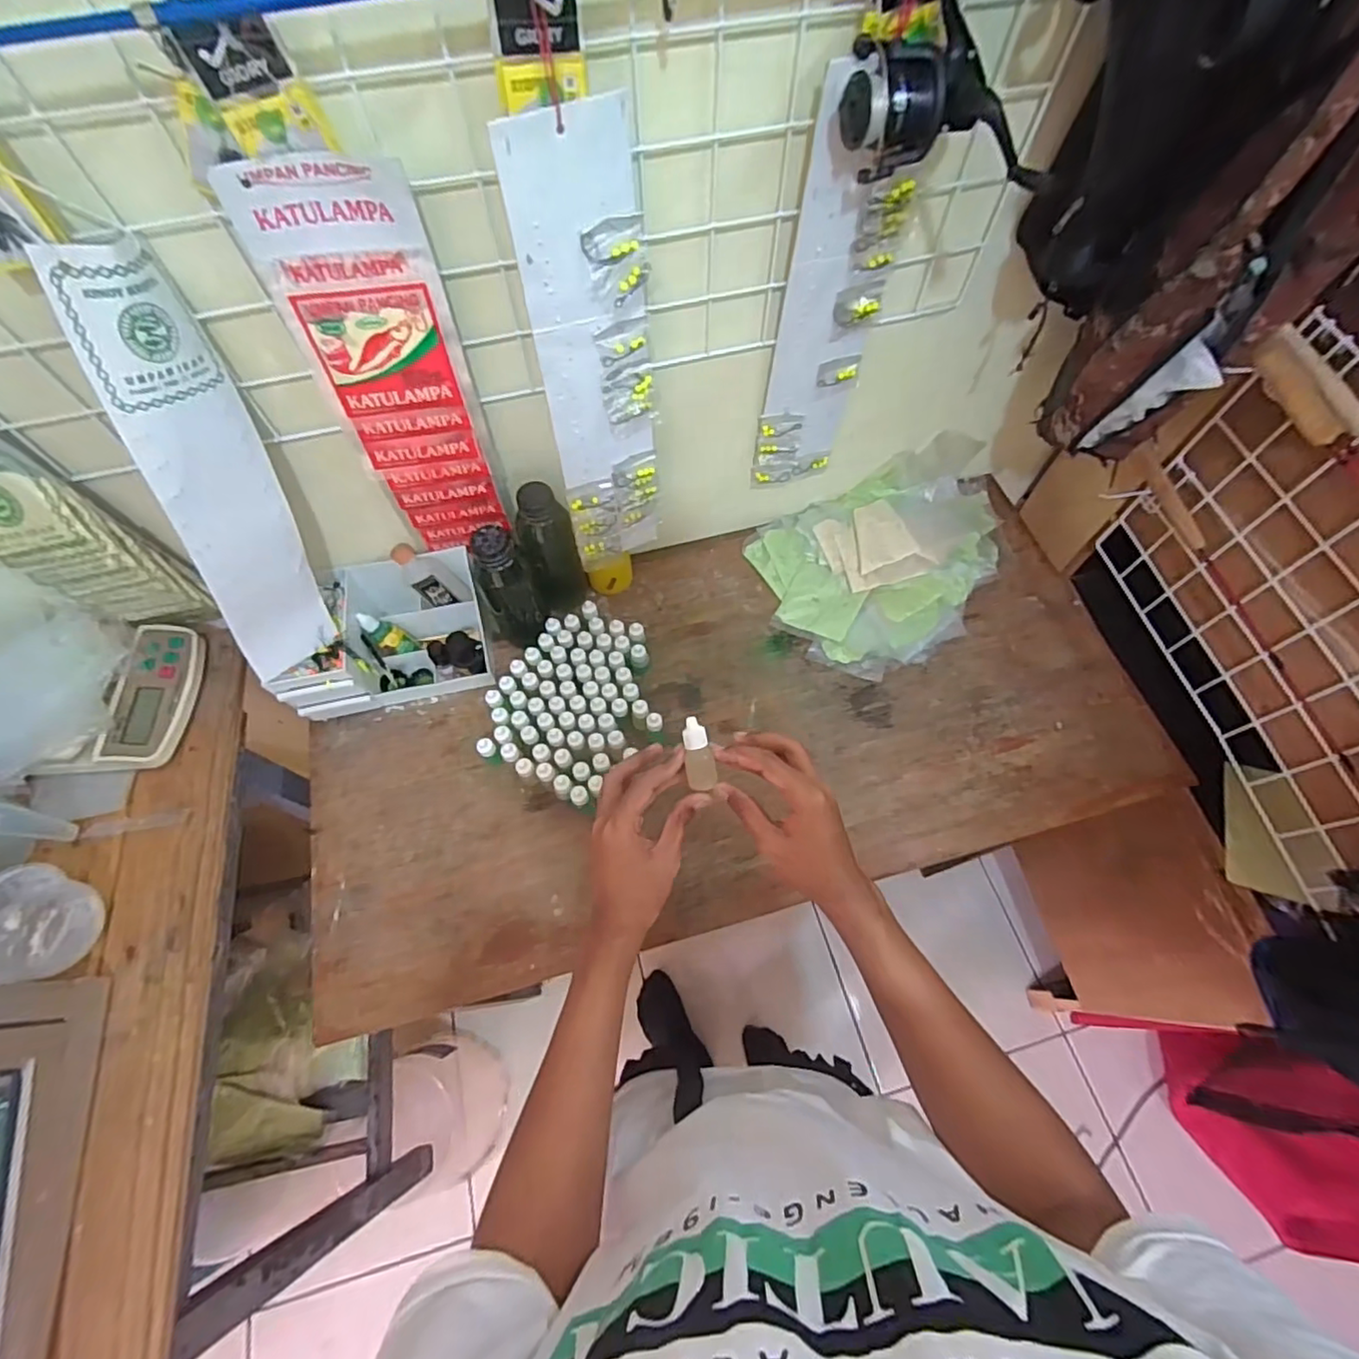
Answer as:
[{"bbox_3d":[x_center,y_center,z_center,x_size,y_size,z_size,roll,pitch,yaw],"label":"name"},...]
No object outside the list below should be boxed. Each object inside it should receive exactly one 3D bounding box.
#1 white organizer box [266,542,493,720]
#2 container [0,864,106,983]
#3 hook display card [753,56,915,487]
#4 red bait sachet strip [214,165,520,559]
[{"bbox_3d":[-0.349,-0.058,0.738,0.218,0.097,0.159,-14,65,-6],"label":"white organizer box"},{"bbox_3d":[-0.582,0.221,0.549,0.081,0.054,0.099,-14,65,-6],"label":"container"},{"bbox_3d":[0.144,-0.340,0.602,0.097,0.390,0.019,-9,64,-4],"label":"hook display card"},{"bbox_3d":[-0.238,-0.241,0.541,0.121,0.355,0.023,-12,65,-5],"label":"red bait sachet strip"}]

